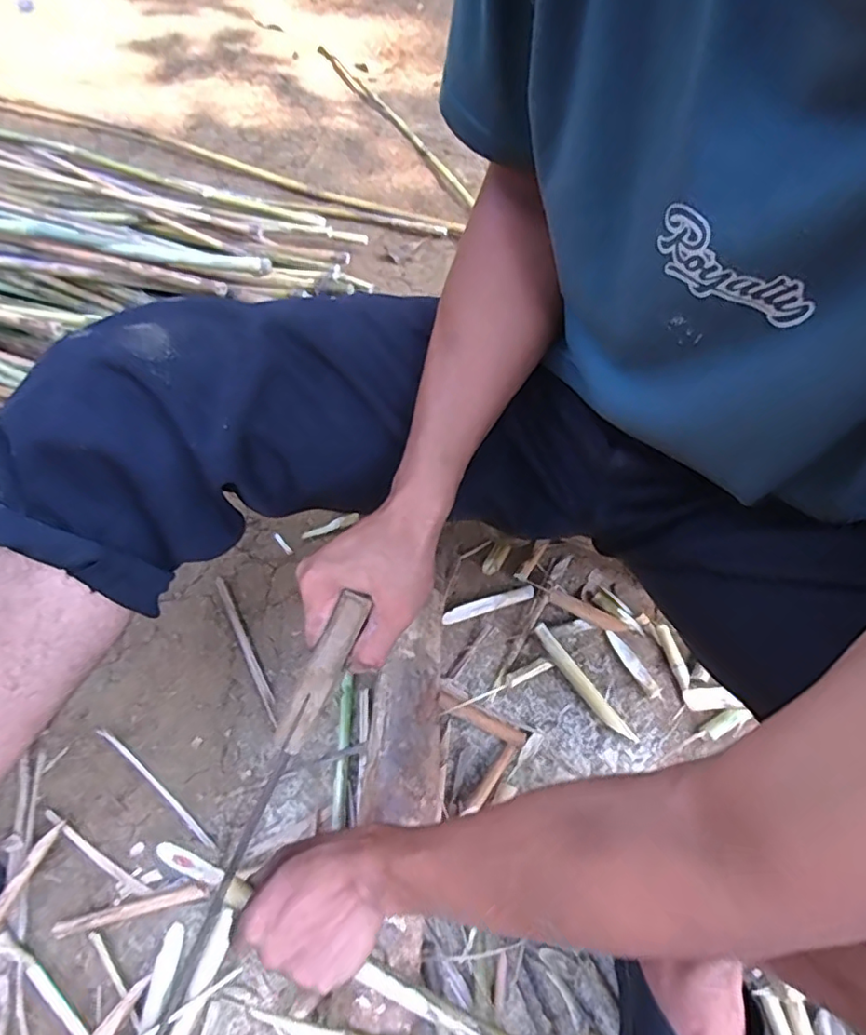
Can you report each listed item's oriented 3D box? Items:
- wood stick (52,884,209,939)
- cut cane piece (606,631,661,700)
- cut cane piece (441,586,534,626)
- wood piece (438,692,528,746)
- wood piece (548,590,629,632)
[{"bbox_3d":[-0.249,0.325,0.472,0.117,0.012,0.012,-12,60,-7],"label":"wood stick"},{"bbox_3d":[0.210,0.150,0.592,0.018,0.011,0.077,-23,63,-13],"label":"cut cane piece"},{"bbox_3d":[0.061,0.095,0.621,0.106,0.004,0.016,-16,82,-12],"label":"cut cane piece"},{"bbox_3d":[0.045,0.196,0.550,0.090,0.013,0.013,23,62,12],"label":"wood piece"},{"bbox_3d":[0.167,0.103,0.619,0.084,0.011,0.018,28,63,15],"label":"wood piece"}]

